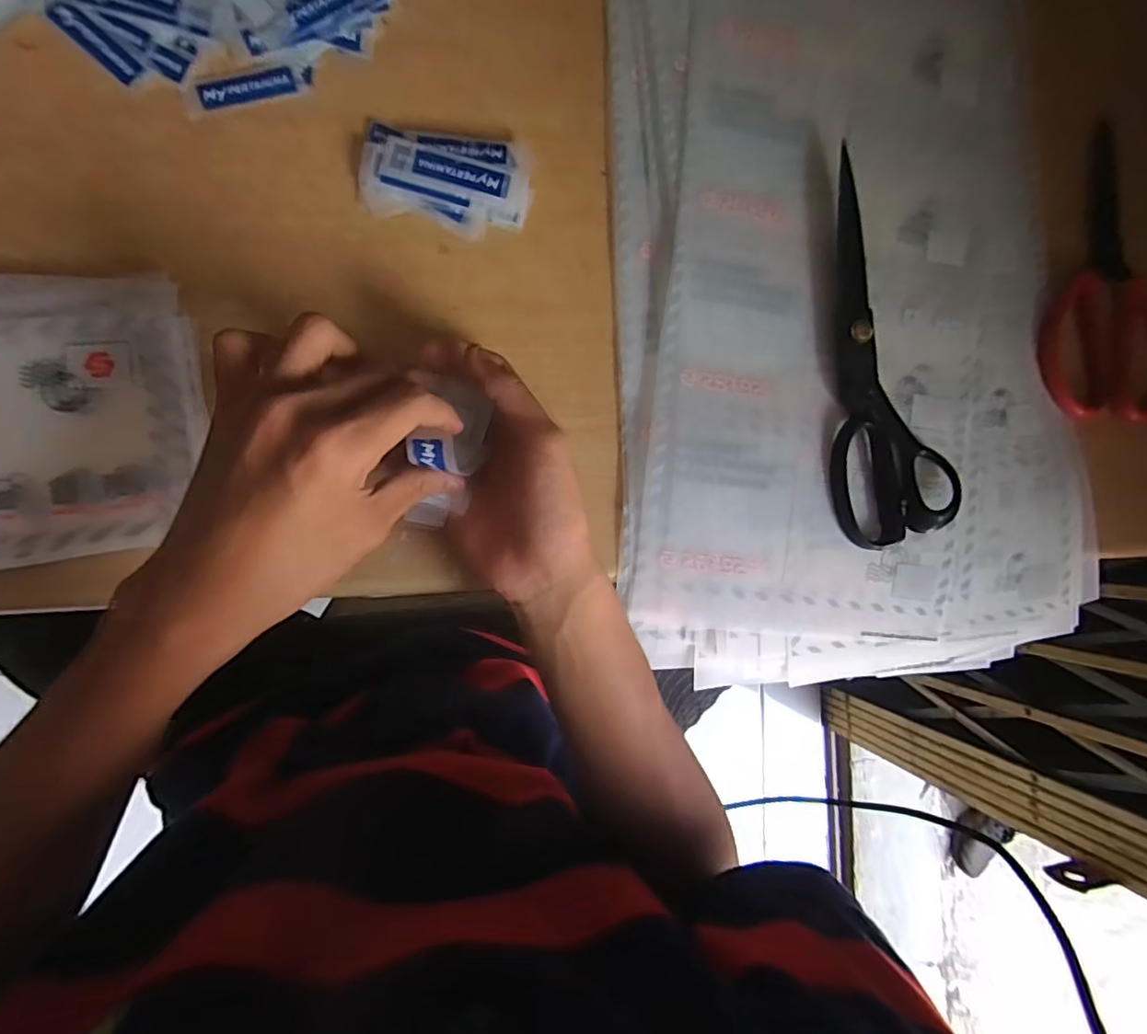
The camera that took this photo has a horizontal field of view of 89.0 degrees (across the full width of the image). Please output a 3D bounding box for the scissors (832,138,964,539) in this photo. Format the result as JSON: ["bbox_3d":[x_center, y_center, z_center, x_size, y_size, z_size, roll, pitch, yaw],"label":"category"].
[{"bbox_3d":[0.200,-0.101,0.368,0.082,0.014,0.237,-3,90,-9],"label":"scissors"}]

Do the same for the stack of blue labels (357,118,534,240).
[{"bbox_3d":[-0.071,-0.189,0.329,0.092,0.008,0.053,2,90,-9],"label":"stack of blue labels"}]

